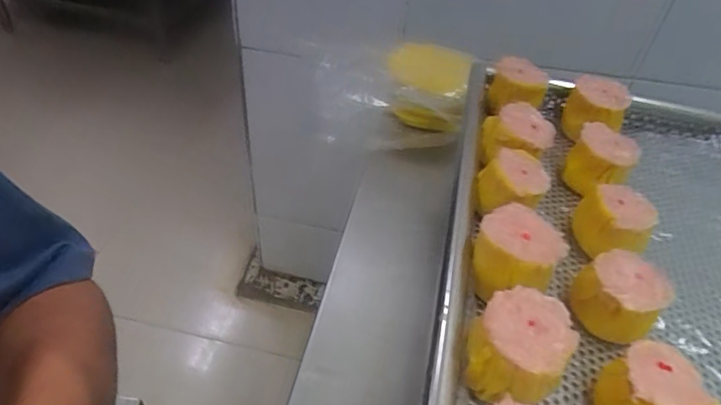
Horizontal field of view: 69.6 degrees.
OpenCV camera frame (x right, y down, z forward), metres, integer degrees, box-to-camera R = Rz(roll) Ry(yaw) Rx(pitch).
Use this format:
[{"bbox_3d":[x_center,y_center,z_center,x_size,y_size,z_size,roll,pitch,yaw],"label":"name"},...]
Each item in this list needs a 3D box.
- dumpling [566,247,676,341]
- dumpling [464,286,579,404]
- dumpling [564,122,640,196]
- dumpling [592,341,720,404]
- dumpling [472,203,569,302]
[{"bbox_3d":[0.114,0.043,0.233,0.034,0.035,0.028,35,50,29],"label":"dumpling"},{"bbox_3d":[0.059,0.056,0.196,0.033,0.030,0.039,33,50,27],"label":"dumpling"},{"bbox_3d":[0.140,-0.024,0.304,0.033,0.029,0.034,4,46,-4],"label":"dumpling"},{"bbox_3d":[0.109,0.077,0.197,0.035,0.037,0.033,3,43,-2],"label":"dumpling"},{"bbox_3d":[0.067,0.024,0.227,0.034,0.026,0.039,27,47,22],"label":"dumpling"}]

